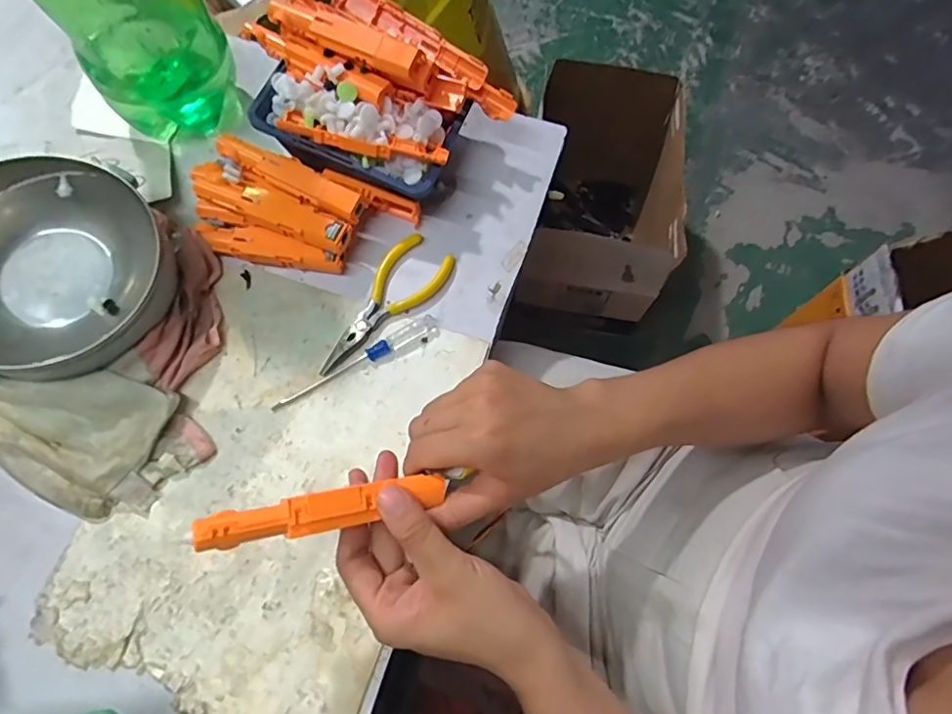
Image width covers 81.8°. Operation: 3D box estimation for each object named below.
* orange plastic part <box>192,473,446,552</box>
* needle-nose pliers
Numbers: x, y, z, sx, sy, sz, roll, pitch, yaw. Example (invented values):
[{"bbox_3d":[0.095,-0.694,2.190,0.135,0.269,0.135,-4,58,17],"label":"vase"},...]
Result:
[{"bbox_3d":[-0.071,0.075,0.271,0.119,0.008,0.019,-4,70,-28],"label":"orange plastic part"},{"bbox_3d":[-0.070,-0.039,0.412,0.045,0.008,0.129,36,75,11],"label":"needle-nose pliers"}]

